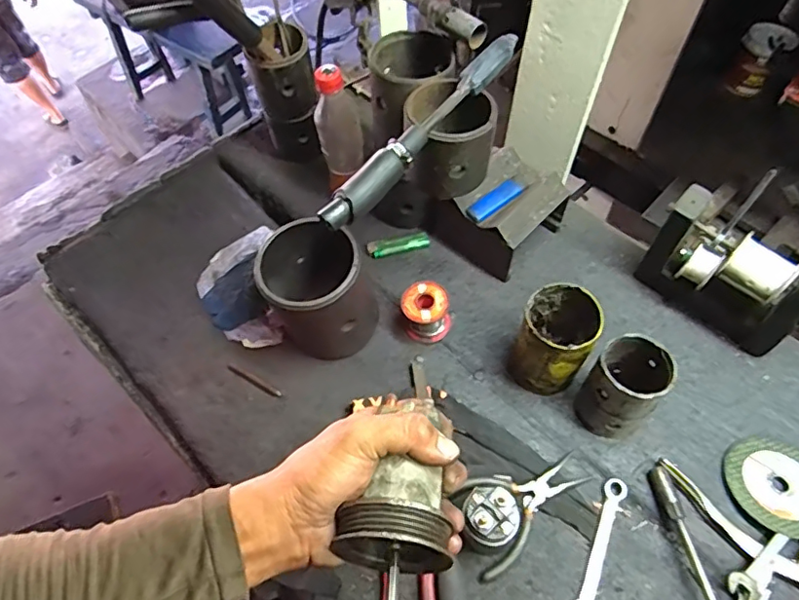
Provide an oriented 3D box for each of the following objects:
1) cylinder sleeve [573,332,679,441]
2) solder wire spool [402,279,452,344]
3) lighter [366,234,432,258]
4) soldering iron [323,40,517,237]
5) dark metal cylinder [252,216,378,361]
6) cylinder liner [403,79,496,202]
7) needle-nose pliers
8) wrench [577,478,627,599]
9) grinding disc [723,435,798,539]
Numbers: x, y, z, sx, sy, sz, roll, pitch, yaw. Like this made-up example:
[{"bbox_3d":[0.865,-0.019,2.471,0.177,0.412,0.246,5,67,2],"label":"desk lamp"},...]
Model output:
[{"bbox_3d":[0.223,0.090,0.546,0.064,0.117,0.066,0,57,1],"label":"cylinder sleeve"},{"bbox_3d":[0.032,0.015,0.629,0.054,0.060,0.048,2,57,2],"label":"solder wire spool"},{"bbox_3d":[-0.002,-0.071,0.708,0.081,0.012,0.020,-11,58,-6],"label":"lighter"},{"bbox_3d":[0.027,-0.157,0.490,0.027,0.033,0.270,34,64,20],"label":"soldering iron"},{"bbox_3d":[-0.091,-0.009,0.605,0.106,0.144,0.113,0,57,1],"label":"dark metal cylinder"},{"bbox_3d":[0.048,-0.165,0.545,0.085,0.078,0.094,-3,57,-1],"label":"cylinder liner"},{"bbox_3d":[0.115,0.196,0.540,0.147,0.016,0.077,-36,64,-20],"label":"needle-nose pliers"},{"bbox_3d":[0.191,0.237,0.512,0.026,0.012,0.141,24,61,15],"label":"wrench"},{"bbox_3d":[0.380,0.183,0.543,0.095,0.009,0.097,0,49,0],"label":"grinding disc"}]

